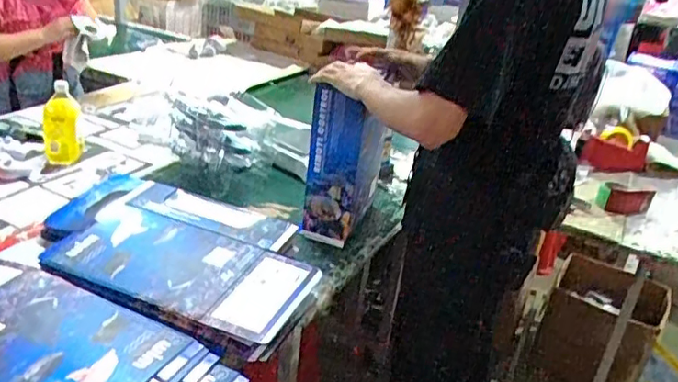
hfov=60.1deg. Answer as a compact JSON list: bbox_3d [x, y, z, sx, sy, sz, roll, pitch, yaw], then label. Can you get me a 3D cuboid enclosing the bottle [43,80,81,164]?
[{"bbox_3d":[-0.701,-0.170,1.485,0.089,0.183,0.067,-5,27,-25],"label":"bottle"}]

